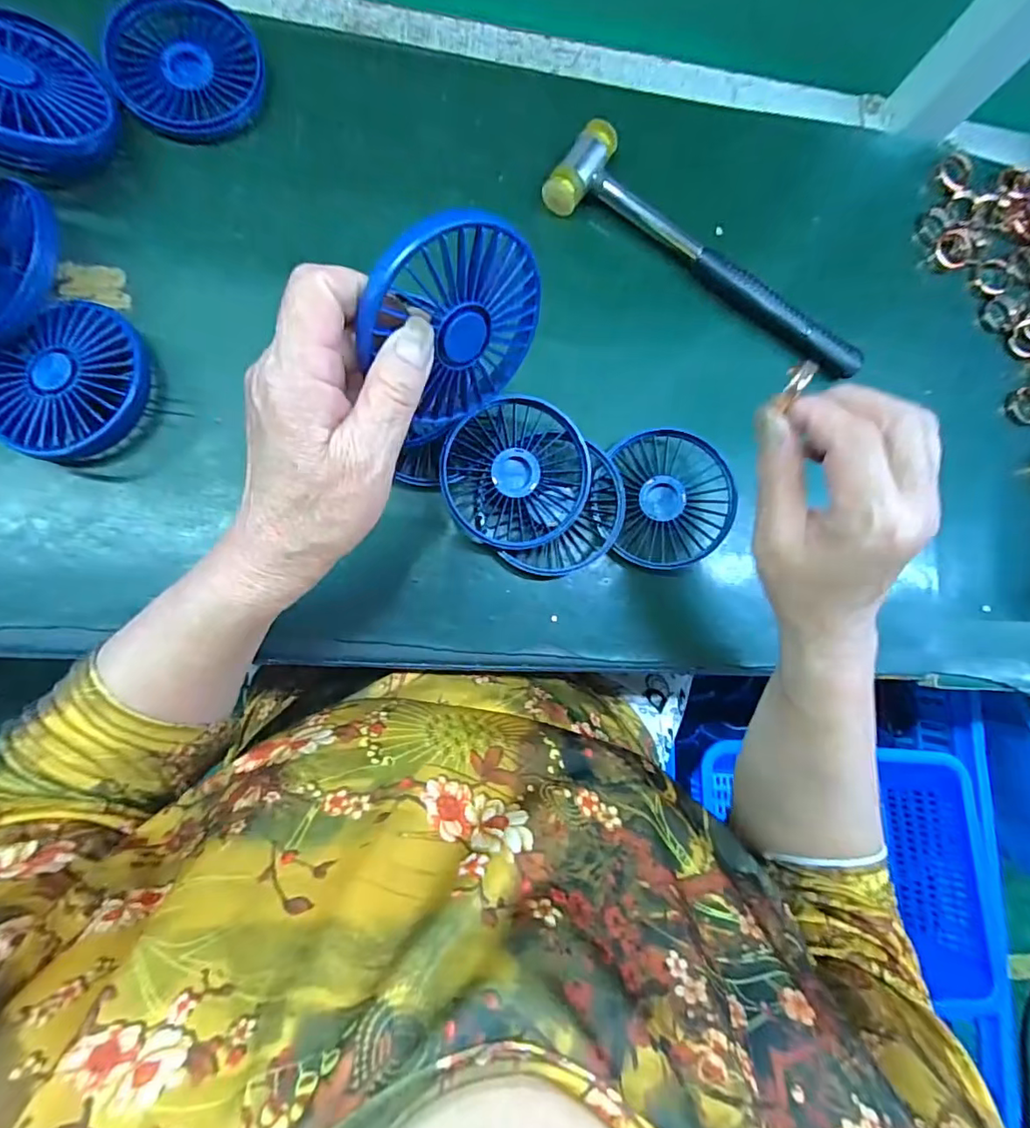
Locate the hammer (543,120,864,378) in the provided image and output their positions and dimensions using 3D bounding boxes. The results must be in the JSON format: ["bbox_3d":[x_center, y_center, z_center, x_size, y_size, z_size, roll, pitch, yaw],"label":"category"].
[{"bbox_3d":[0.135,-0.206,0.379,0.237,0.023,0.062,30,82,-4],"label":"hammer"}]

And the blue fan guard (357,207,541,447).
[{"bbox_3d":[-0.024,-0.101,0.242,0.080,0.090,0.012,-37,63,-9],"label":"blue fan guard"}]

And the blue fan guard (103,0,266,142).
[{"bbox_3d":[-0.202,-0.308,0.345,0.085,0.014,0.086,1,85,-8],"label":"blue fan guard"}]

